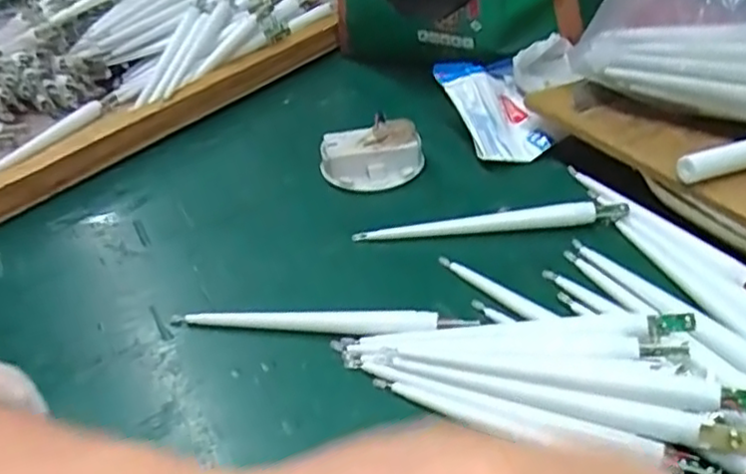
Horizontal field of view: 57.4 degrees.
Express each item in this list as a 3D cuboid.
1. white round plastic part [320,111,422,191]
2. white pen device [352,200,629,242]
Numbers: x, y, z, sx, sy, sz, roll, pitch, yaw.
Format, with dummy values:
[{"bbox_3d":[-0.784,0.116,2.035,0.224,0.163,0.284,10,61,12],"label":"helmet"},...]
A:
[{"bbox_3d":[-0.001,-0.050,0.414,0.060,0.029,0.037,-7,36,-1],"label":"white round plastic part"},{"bbox_3d":[0.062,-0.008,0.362,0.141,0.013,0.008,-3,36,4],"label":"white pen device"}]

